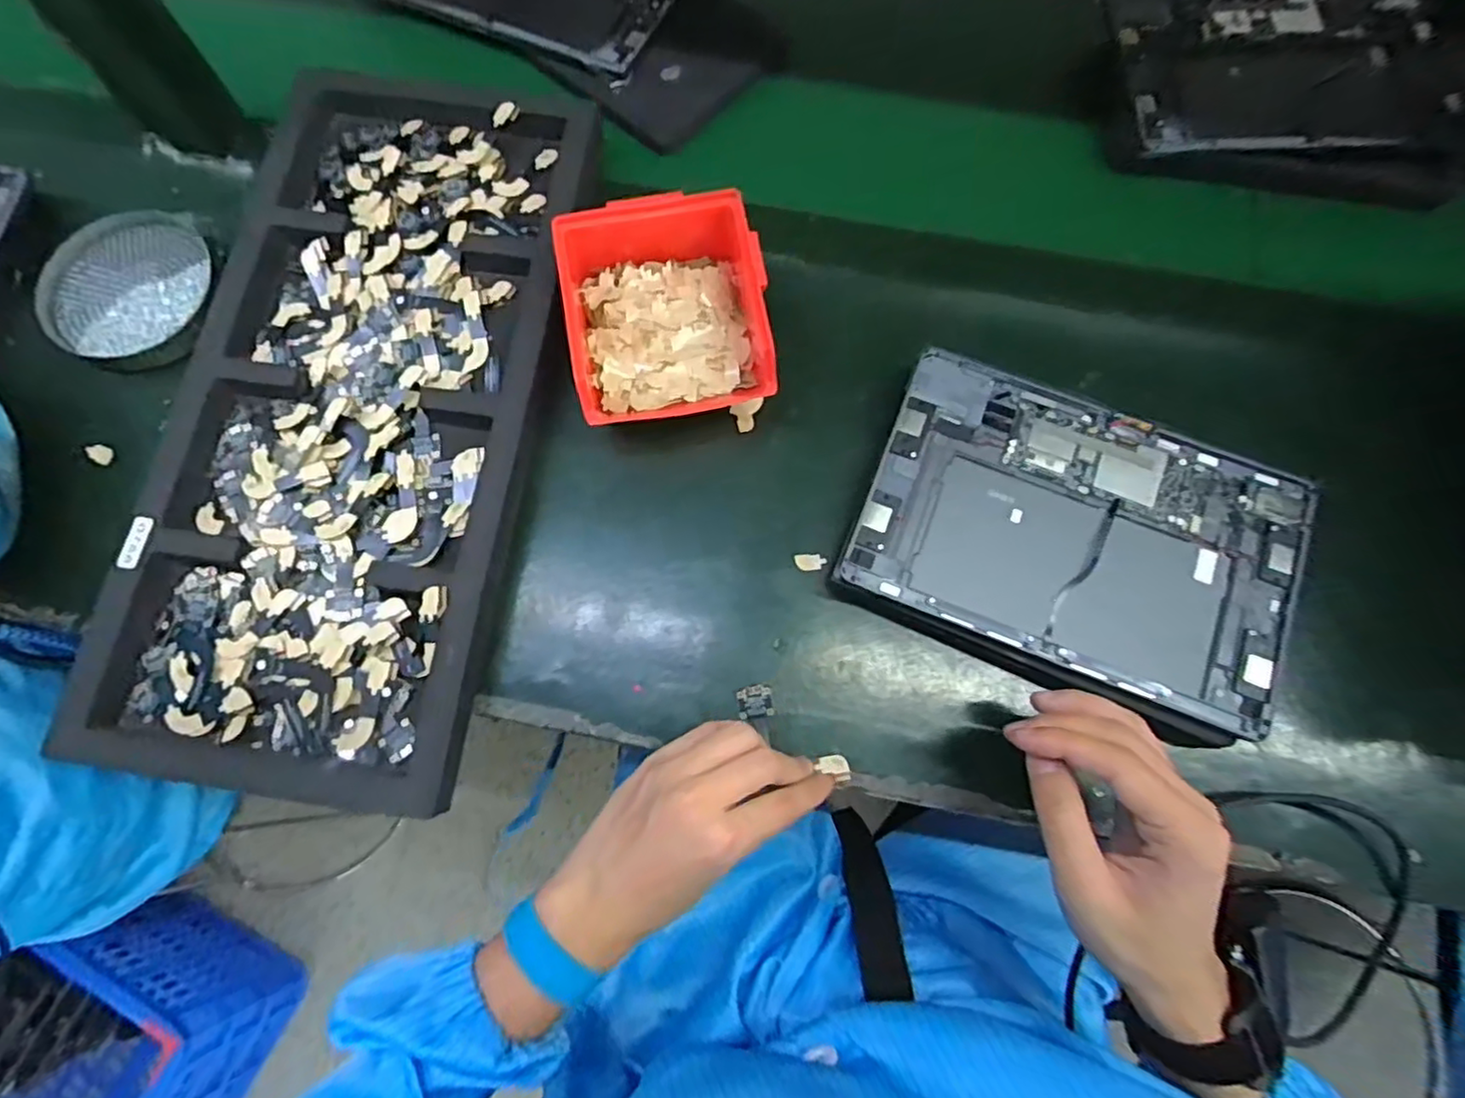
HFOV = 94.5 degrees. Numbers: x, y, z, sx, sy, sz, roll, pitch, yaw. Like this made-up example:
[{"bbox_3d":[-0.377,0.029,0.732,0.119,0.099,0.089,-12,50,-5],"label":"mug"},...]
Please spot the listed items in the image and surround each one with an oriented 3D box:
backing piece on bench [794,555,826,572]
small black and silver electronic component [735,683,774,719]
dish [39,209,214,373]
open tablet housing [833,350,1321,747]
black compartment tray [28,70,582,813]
[{"bbox_3d":[0.050,0.009,0.435,0.020,0.005,0.010,2,73,0],"label":"backing piece on bench"},{"bbox_3d":[0.013,0.093,0.411,0.022,0.004,0.019,-7,73,-3],"label":"small black and silver electronic component"},{"bbox_3d":[-0.421,-0.181,0.473,0.112,0.023,0.108,0,73,-1],"label":"dish"},{"bbox_3d":[0.208,-0.007,0.415,0.248,0.019,0.174,22,78,9],"label":"open tablet housing"},{"bbox_3d":[-0.240,-0.100,0.442,0.232,0.035,0.491,6,73,1],"label":"black compartment tray"}]

